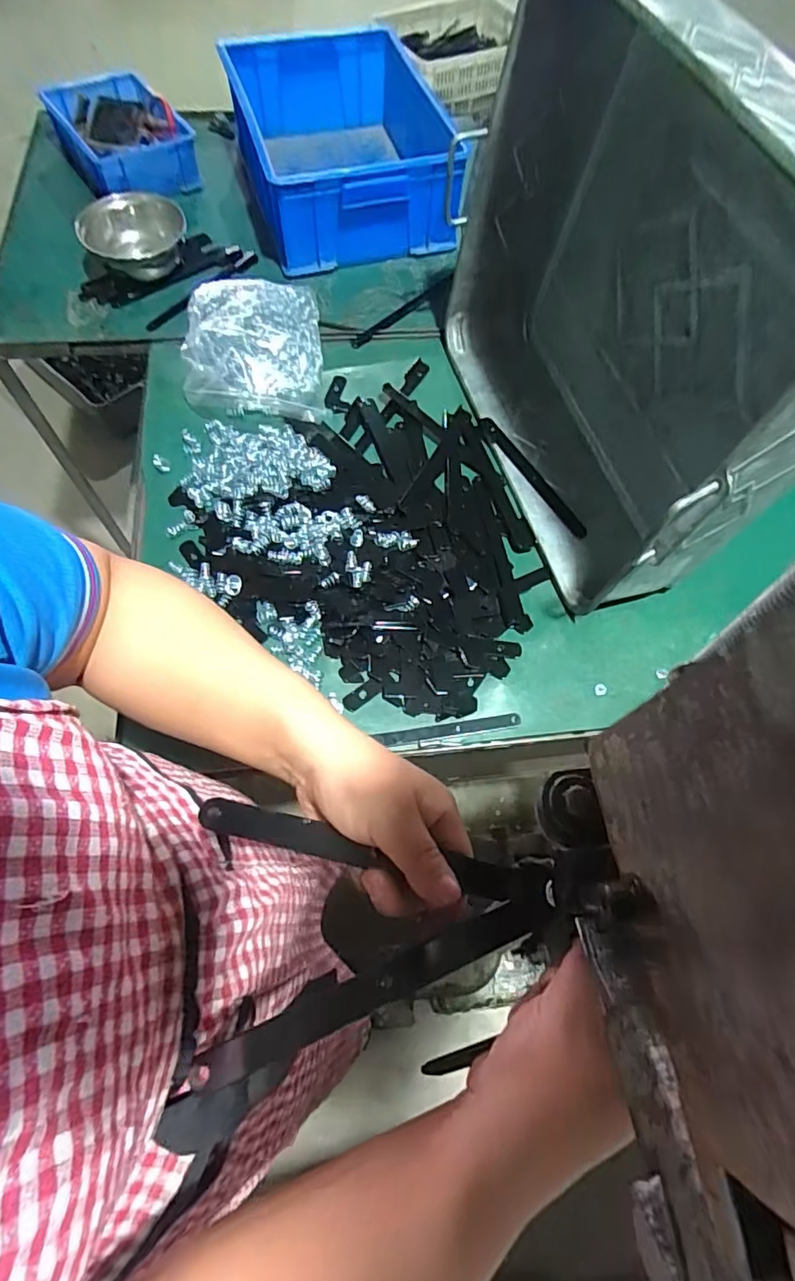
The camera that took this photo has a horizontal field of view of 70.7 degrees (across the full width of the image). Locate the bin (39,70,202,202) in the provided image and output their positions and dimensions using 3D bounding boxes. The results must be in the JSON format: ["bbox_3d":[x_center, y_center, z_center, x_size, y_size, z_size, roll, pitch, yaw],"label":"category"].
[{"bbox_3d":[-0.466,-0.847,0.952,0.185,0.080,0.258,-29,71,-13],"label":"bin"}]

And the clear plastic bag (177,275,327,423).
[{"bbox_3d":[-0.194,-0.396,0.752,0.179,0.065,0.218,-4,66,-5],"label":"clear plastic bag"}]

